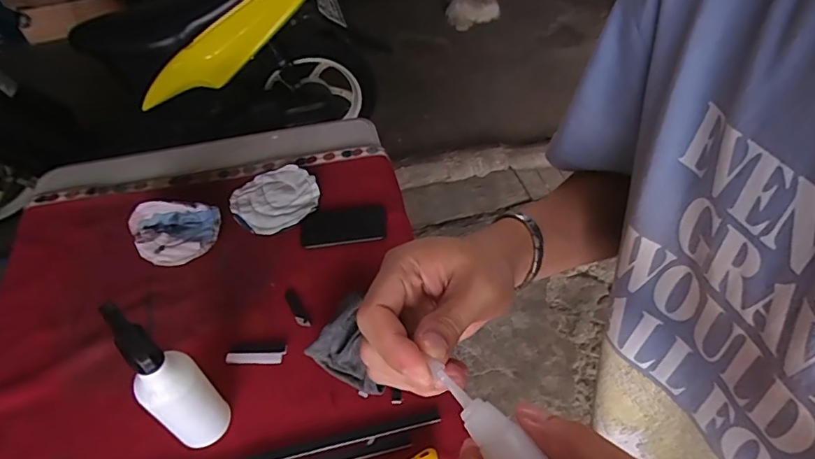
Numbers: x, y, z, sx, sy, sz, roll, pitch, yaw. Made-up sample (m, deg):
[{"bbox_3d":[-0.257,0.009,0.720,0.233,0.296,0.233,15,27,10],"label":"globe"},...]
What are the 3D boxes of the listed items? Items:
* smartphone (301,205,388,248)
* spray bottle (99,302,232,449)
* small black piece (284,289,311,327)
[{"bbox_3d":[-0.115,-0.007,0.876,0.149,0.008,0.080,-9,49,-5],"label":"smartphone"},{"bbox_3d":[-0.282,0.183,0.573,0.078,0.227,0.069,29,57,25],"label":"spray bottle"},{"bbox_3d":[-0.175,0.125,0.773,0.019,0.006,0.073,-24,52,-17],"label":"small black piece"}]

